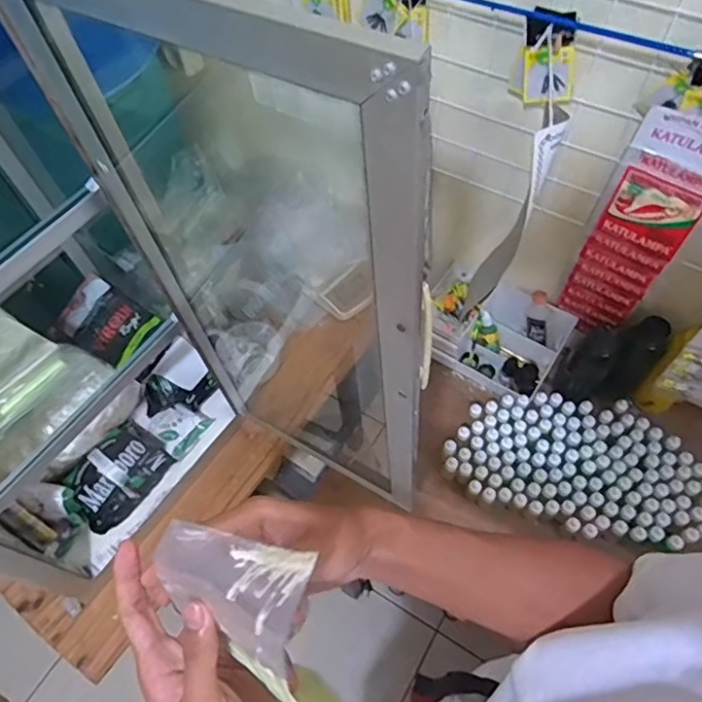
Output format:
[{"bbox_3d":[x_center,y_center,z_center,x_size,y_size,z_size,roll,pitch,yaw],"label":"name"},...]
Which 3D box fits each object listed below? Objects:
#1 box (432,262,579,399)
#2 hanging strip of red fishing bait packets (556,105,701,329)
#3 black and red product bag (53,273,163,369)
[{"bbox_3d":[0.227,-0.031,0.962,0.225,0.098,0.147,32,66,20],"label":"box"},{"bbox_3d":[0.362,-0.134,0.734,0.112,0.358,0.023,29,65,18],"label":"hanging strip of red fishing bait packets"},{"bbox_3d":[-0.342,-0.035,0.806,0.124,0.043,0.101,33,86,1],"label":"black and red product bag"}]

